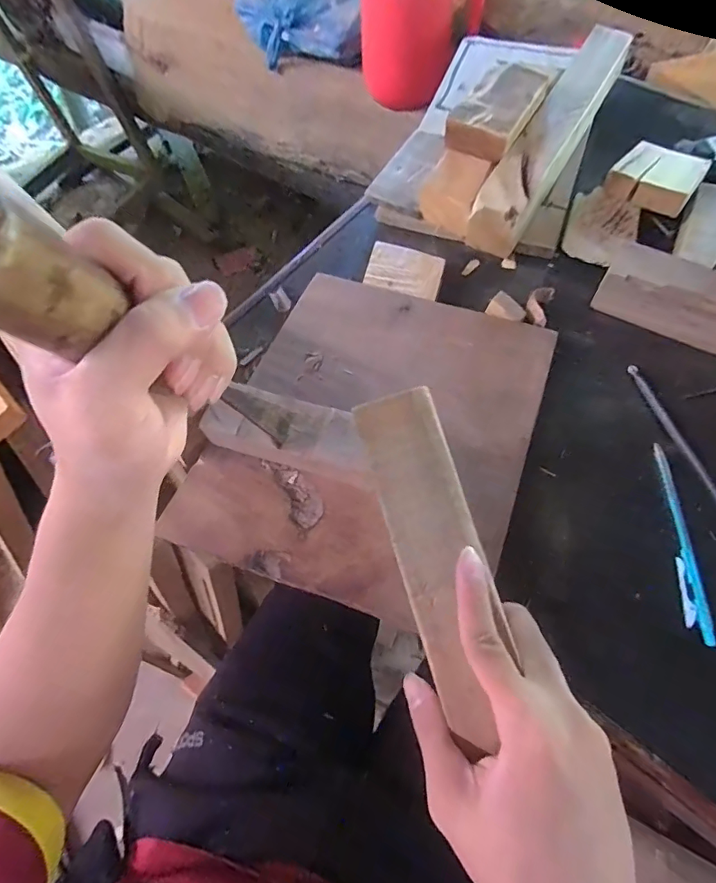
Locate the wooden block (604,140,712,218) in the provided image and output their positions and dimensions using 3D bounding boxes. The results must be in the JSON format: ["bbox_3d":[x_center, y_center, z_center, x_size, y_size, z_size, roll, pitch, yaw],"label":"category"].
[{"bbox_3d":[0.278,-0.247,0.449,0.070,0.018,0.071,33,71,17],"label":"wooden block"}]

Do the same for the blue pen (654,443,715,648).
[{"bbox_3d":[0.226,0.067,0.339,0.013,0.007,0.138,2,64,3],"label":"blue pen"}]

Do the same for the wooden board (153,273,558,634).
[{"bbox_3d":[0.012,-0.009,0.369,0.222,0.024,0.253,19,65,10],"label":"wooden board"}]

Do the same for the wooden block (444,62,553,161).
[{"bbox_3d":[0.129,-0.307,0.446,0.058,0.023,0.107,27,70,15],"label":"wooden block"}]

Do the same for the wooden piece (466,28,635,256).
[{"bbox_3d":[0.190,-0.292,0.478,0.044,0.077,0.287,28,70,16],"label":"wooden piece"}]

